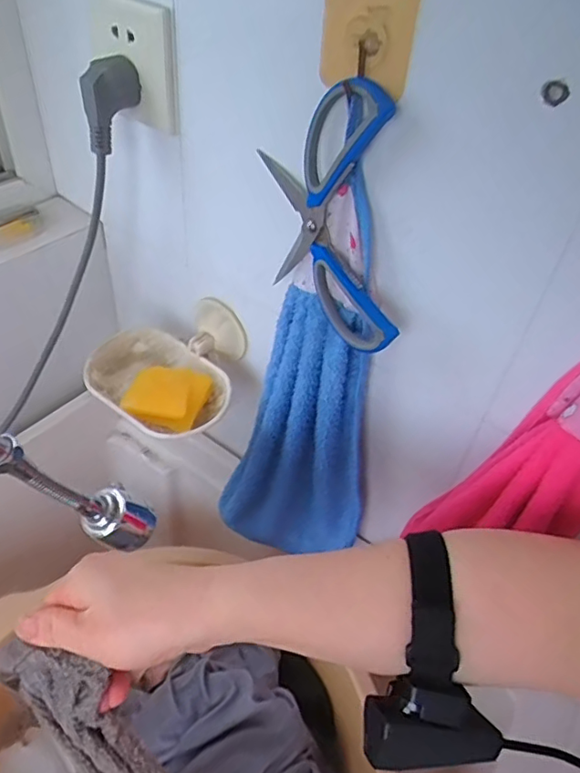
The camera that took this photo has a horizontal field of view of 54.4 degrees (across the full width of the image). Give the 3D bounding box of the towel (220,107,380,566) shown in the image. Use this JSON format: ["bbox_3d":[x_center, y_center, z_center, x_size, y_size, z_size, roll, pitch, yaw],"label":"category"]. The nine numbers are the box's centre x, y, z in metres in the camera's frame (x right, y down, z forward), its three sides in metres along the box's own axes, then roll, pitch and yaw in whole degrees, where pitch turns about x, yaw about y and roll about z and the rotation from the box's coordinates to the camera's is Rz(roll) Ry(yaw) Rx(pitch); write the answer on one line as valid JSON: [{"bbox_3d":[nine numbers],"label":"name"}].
[{"bbox_3d":[0.017,0.012,0.483,0.128,0.382,0.050,13,44,6],"label":"towel"}]

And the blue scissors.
[{"bbox_3d":[0.031,-0.116,0.379,0.016,0.160,0.134,-29,55,-32],"label":"blue scissors"}]

